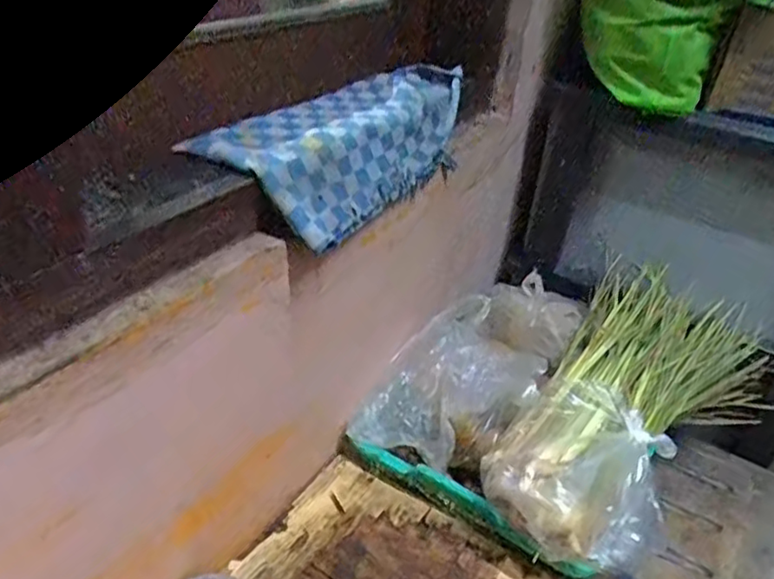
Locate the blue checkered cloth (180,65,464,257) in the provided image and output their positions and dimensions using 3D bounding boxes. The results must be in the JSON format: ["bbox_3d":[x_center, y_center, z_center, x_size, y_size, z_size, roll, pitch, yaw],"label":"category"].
[{"bbox_3d":[-0.035,-0.145,0.629,0.118,0.082,0.332,20,35,20],"label":"blue checkered cloth"}]

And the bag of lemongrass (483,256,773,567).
[{"bbox_3d":[0.297,0.141,0.745,0.223,0.113,0.459,25,36,26],"label":"bag of lemongrass"}]

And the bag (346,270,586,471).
[{"bbox_3d":[0.124,0.101,0.784,0.336,0.111,0.156,-34,49,-29],"label":"bag"}]

